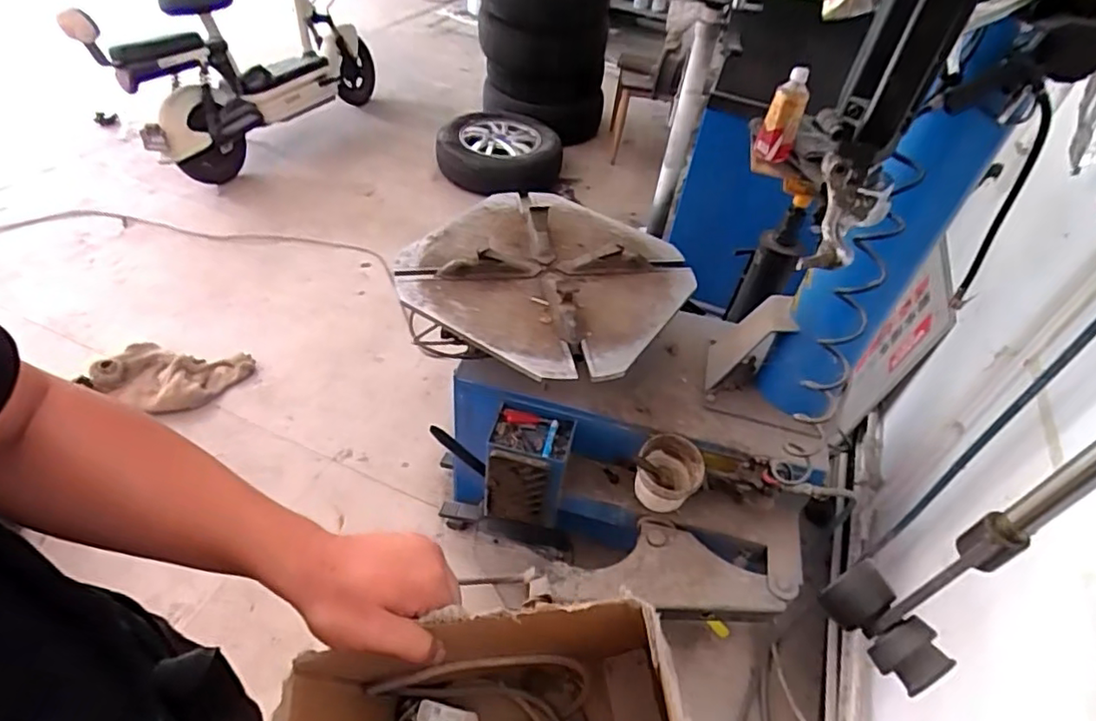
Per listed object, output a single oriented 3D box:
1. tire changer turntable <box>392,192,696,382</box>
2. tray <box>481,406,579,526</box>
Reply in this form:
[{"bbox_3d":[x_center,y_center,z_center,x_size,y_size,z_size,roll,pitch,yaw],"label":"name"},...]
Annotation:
[{"bbox_3d":[0.001,-0.183,1.220,0.514,0.084,0.510,4,45,-4],"label":"tire changer turntable"},{"bbox_3d":[-0.044,0.225,1.248,0.157,0.205,0.138,10,45,2],"label":"tray"}]

